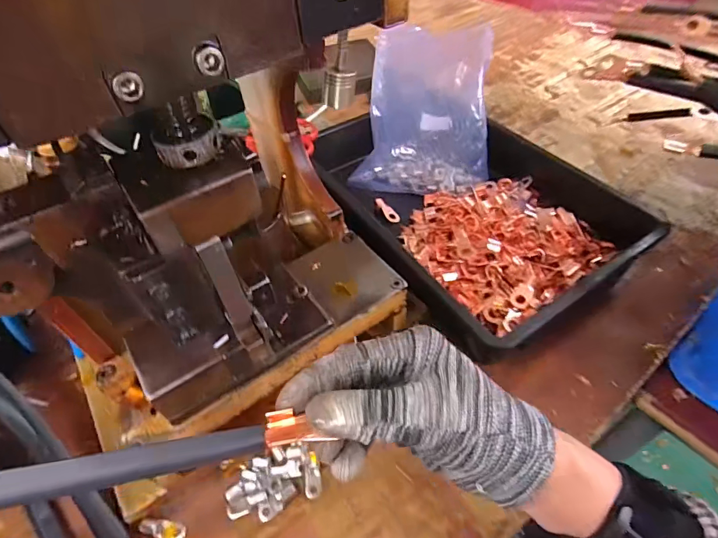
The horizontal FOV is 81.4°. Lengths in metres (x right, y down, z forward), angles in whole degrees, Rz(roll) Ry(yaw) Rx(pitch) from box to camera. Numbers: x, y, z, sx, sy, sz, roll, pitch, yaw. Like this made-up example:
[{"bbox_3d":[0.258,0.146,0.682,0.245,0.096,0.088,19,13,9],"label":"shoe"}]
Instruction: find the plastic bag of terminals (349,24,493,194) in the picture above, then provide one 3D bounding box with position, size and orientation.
[{"bbox_3d":[0.090,-0.202,0.543,0.160,0.199,0.040,10,10,18],"label":"plastic bag of terminals"}]

